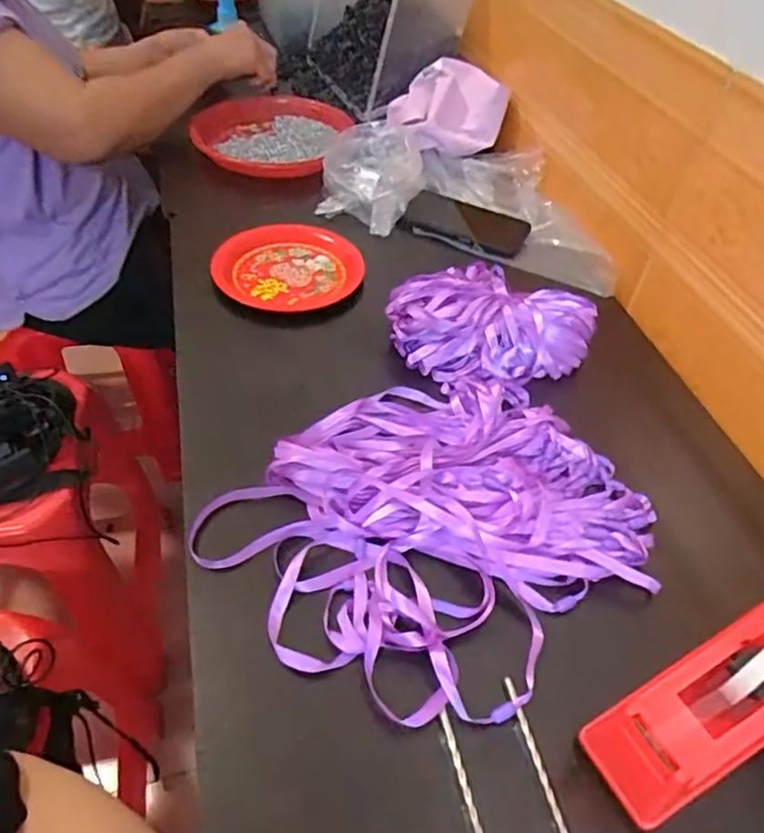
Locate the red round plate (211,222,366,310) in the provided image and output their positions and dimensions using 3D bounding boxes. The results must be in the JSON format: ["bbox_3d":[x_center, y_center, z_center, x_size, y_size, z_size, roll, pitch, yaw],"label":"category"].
[{"bbox_3d":[-0.100,-0.181,0.748,0.160,0.038,0.165,2,46,-3],"label":"red round plate"}]

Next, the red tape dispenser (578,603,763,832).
[{"bbox_3d":[0.201,0.176,0.386,0.156,0.073,0.062,-18,50,-21],"label":"red tape dispenser"}]

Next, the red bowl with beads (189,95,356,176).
[{"bbox_3d":[-0.173,-0.440,0.994,0.225,0.049,0.214,2,46,-3],"label":"red bowl with beads"}]

